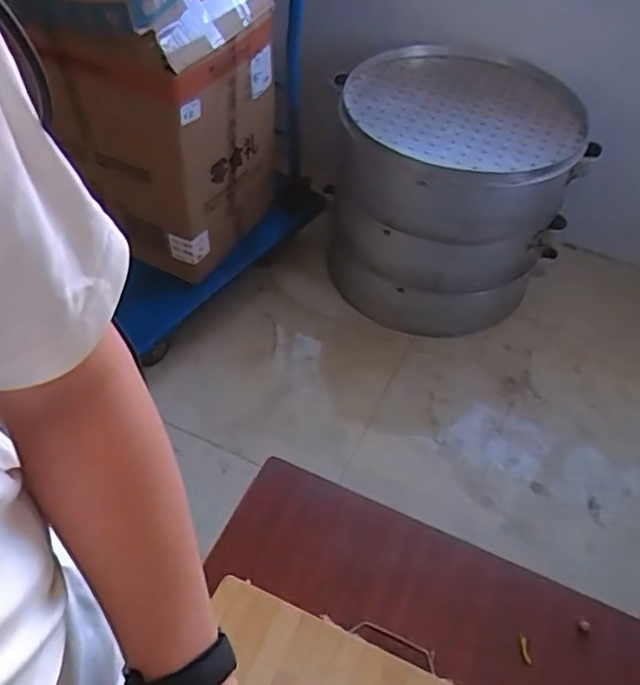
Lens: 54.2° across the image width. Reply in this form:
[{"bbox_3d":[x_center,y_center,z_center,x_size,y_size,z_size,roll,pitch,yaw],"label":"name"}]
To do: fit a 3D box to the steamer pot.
[{"bbox_3d":[0.385,-0.444,1.863,0.678,0.577,0.692,2,50,-2],"label":"steamer pot"}]

